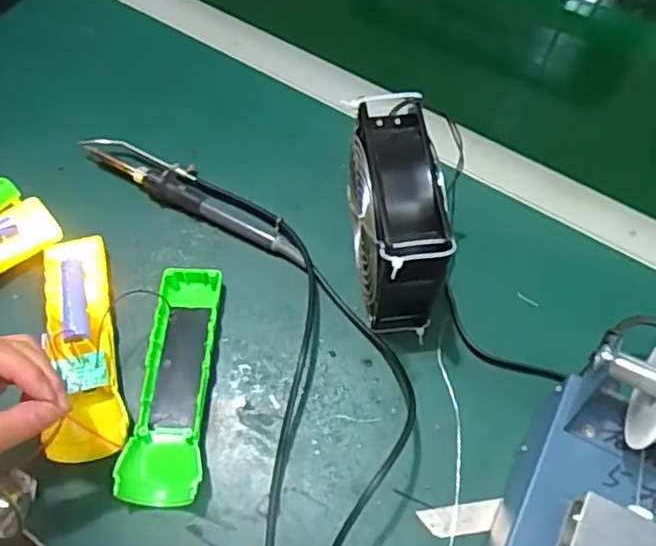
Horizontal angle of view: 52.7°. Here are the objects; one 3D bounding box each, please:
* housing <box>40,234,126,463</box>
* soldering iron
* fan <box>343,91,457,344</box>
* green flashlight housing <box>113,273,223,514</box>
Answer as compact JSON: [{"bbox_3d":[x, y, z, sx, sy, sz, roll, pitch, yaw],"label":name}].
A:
[{"bbox_3d":[-0.167,0.045,0.452,0.046,0.031,0.157,-11,64,-6],"label":"housing"},{"bbox_3d":[-0.103,-0.062,0.529,0.211,0.020,0.033,25,63,14],"label":"soldering iron"},{"bbox_3d":[0.047,-0.031,0.460,0.052,0.115,0.124,-5,60,-3],"label":"fan"},{"bbox_3d":[-0.104,0.072,0.453,0.049,0.027,0.164,1,60,1],"label":"green flashlight housing"}]

